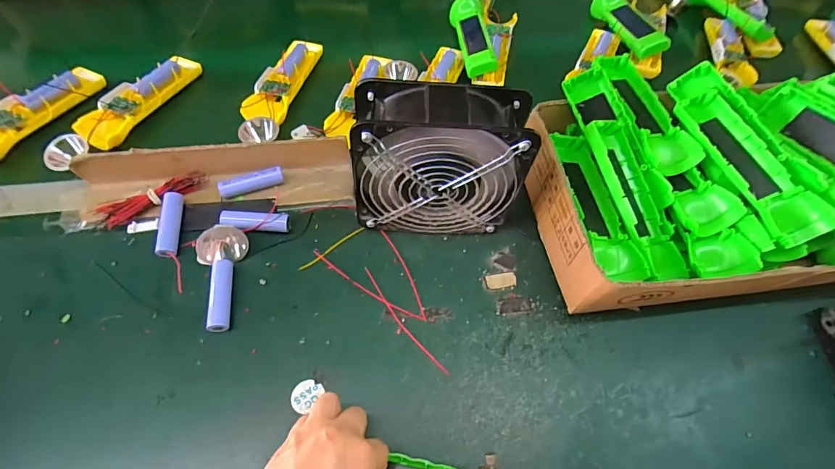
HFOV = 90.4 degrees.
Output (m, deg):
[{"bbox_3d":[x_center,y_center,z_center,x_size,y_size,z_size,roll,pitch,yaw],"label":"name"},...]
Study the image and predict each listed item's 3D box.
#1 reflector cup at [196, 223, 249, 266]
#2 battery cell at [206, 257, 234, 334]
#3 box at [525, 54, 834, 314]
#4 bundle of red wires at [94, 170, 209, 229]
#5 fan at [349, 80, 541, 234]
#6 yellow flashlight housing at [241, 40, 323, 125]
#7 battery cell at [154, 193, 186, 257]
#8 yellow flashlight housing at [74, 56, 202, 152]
[{"bbox_3d":[-0.186,0.012,0.398,0.036,0.026,0.043,15,60,5],"label":"reflector cup"},{"bbox_3d":[-0.180,0.057,0.380,0.018,0.017,0.065,-4,60,-6],"label":"battery cell"},{"bbox_3d":[0.322,-0.079,0.425,0.396,0.131,0.274,-6,61,-5],"label":"box"},{"bbox_3d":[-0.272,-0.040,0.429,0.103,0.018,0.027,-33,67,-20],"label":"bundle of red wires"},{"bbox_3d":[0.021,-0.061,0.385,0.152,0.148,0.064,2,60,-2],"label":"fan"},{"bbox_3d":[-0.173,-0.200,0.535,0.050,0.024,0.160,11,60,3],"label":"yellow flashlight housing"},{"bbox_3d":[-0.246,-0.011,0.414,0.017,0.013,0.071,-6,61,-7],"label":"battery cell"},{"bbox_3d":[-0.339,-0.170,0.506,0.047,0.029,0.162,19,61,7],"label":"yellow flashlight housing"}]

